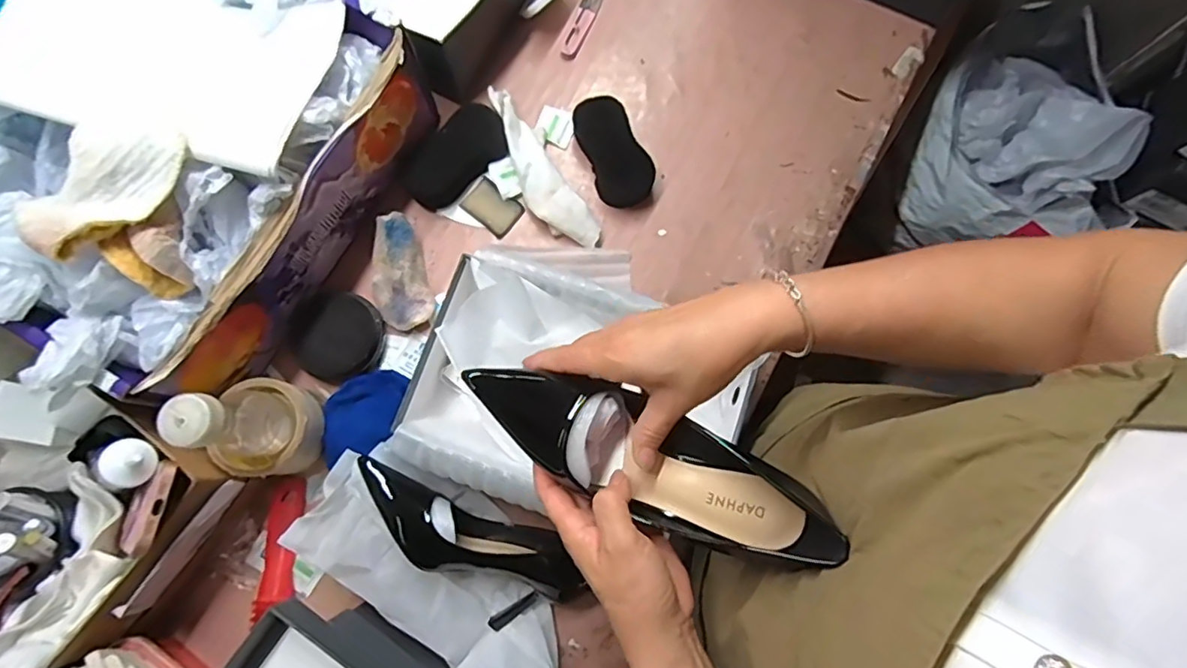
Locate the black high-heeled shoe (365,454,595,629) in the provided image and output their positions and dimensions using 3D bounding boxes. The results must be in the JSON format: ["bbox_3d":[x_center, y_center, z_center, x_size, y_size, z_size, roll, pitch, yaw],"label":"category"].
[{"bbox_3d":[-0.129,0.203,0.547,0.230,0.077,0.085,30,79,-10],"label":"black high-heeled shoe"}]

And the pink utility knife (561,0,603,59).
[{"bbox_3d":[-0.015,-0.377,0.703,0.025,0.007,0.093,22,79,4],"label":"pink utility knife"}]

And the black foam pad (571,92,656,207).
[{"bbox_3d":[0.022,-0.208,0.661,0.062,0.037,0.122,-22,80,-5],"label":"black foam pad"}]

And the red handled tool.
[{"bbox_3d":[-0.309,0.214,0.575,0.040,0.024,0.136,9,79,1],"label":"red handled tool"}]

